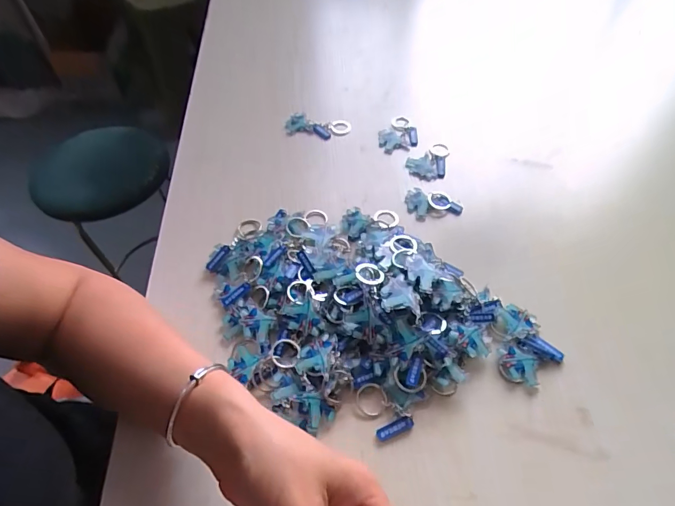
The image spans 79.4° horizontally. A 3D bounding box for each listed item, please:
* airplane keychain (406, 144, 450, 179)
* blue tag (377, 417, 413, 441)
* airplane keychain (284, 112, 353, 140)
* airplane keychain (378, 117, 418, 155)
[{"bbox_3d":[0.111,-0.114,0.499,0.047,0.015,0.058,14,54,10],"label":"airplane keychain"},{"bbox_3d":[0.044,0.133,0.307,0.029,0.004,0.008,-18,55,-13],"label":"blue tag"},{"bbox_3d":[-0.026,-0.164,0.534,0.083,0.021,0.035,9,54,7],"label":"airplane keychain"},{"bbox_3d":[0.077,-0.151,0.526,0.048,0.016,0.061,2,53,1],"label":"airplane keychain"}]

